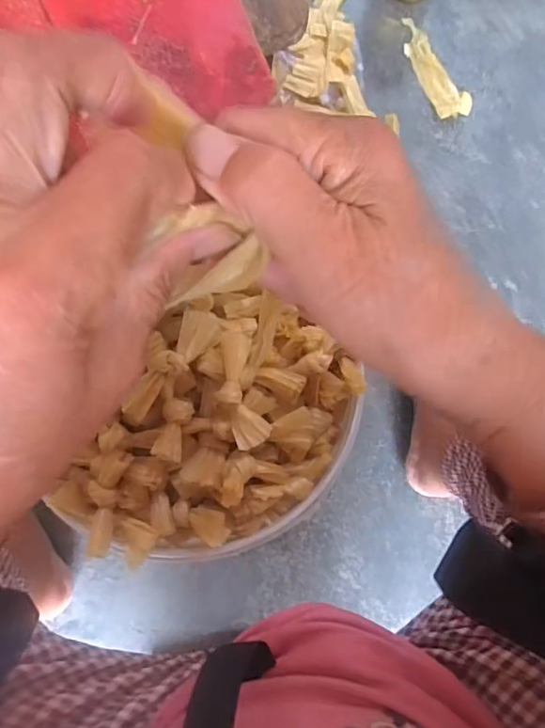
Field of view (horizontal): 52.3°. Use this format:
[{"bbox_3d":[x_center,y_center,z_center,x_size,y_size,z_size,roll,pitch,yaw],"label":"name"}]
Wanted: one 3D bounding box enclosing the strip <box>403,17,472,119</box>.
[{"bbox_3d":[0.211,-0.396,0.746,0.051,0.009,0.150,-31,86,-9],"label":"strip"}]

